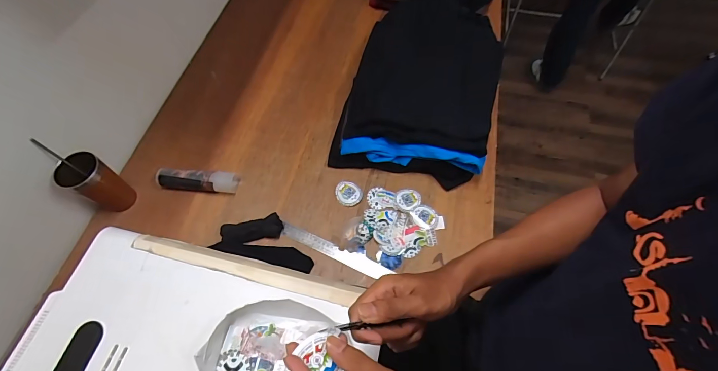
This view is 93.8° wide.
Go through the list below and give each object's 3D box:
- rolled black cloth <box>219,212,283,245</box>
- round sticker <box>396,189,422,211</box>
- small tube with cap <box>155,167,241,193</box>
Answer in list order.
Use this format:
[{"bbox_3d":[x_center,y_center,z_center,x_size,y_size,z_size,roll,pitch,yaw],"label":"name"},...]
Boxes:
[{"bbox_3d":[-0.230,0.094,0.724,0.125,0.028,0.049,-10,62,-5],"label":"rolled black cloth"},{"bbox_3d":[0.114,0.031,0.775,0.057,0.009,0.051,-43,76,-15],"label":"round sticker"},{"bbox_3d":[-0.375,-0.011,0.784,0.181,0.044,0.047,3,61,2],"label":"small tube with cap"}]

